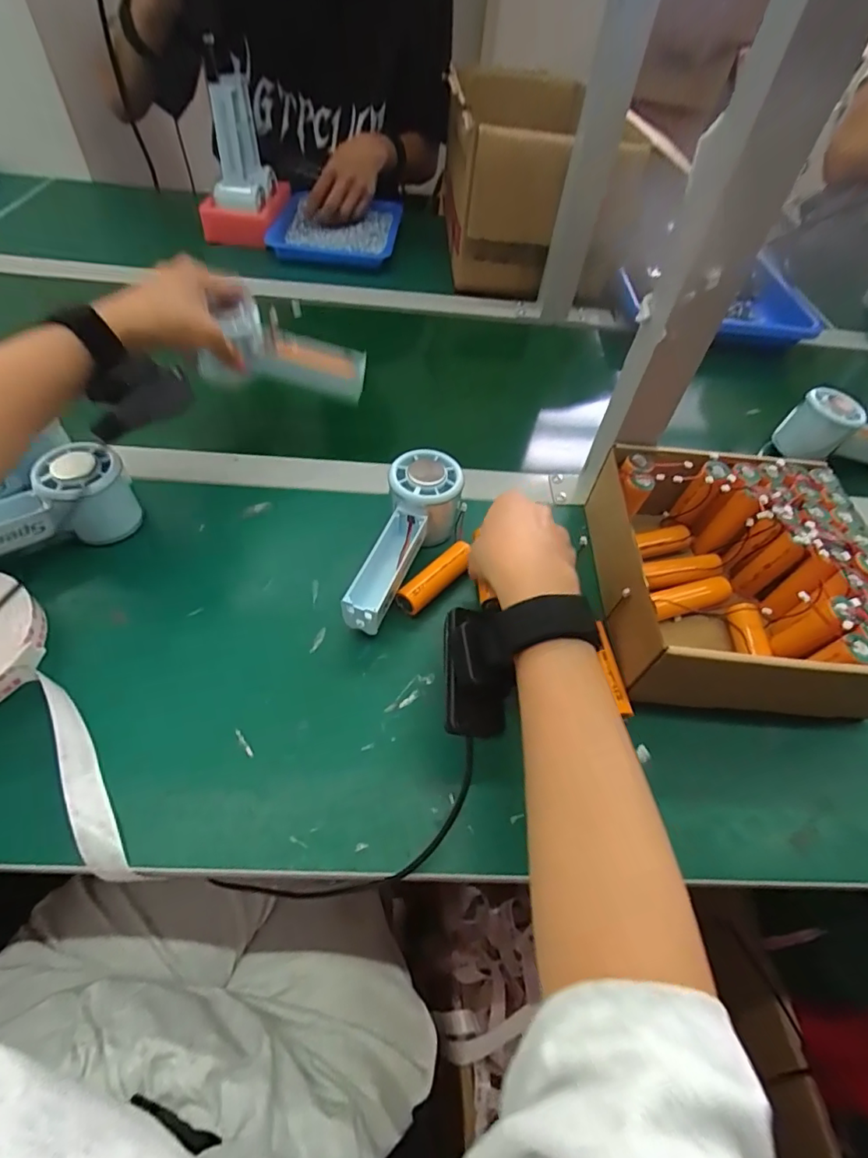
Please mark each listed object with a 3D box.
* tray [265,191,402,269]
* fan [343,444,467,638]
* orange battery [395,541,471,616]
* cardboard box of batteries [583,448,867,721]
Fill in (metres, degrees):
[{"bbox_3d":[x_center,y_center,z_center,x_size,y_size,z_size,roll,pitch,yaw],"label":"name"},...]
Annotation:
[{"bbox_3d":[-0.150,-0.530,0.772,0.184,0.031,0.210,4,52,-3],"label":"tray"},{"bbox_3d":[-0.020,-0.028,0.392,0.057,0.058,0.148,14,54,5],"label":"fan"},{"bbox_3d":[0.004,-0.001,0.399,0.023,0.023,0.074,35,60,20],"label":"orange battery"},{"bbox_3d":[0.225,-0.005,0.386,0.189,0.076,0.192,5,54,-1],"label":"cardboard box of batteries"}]

